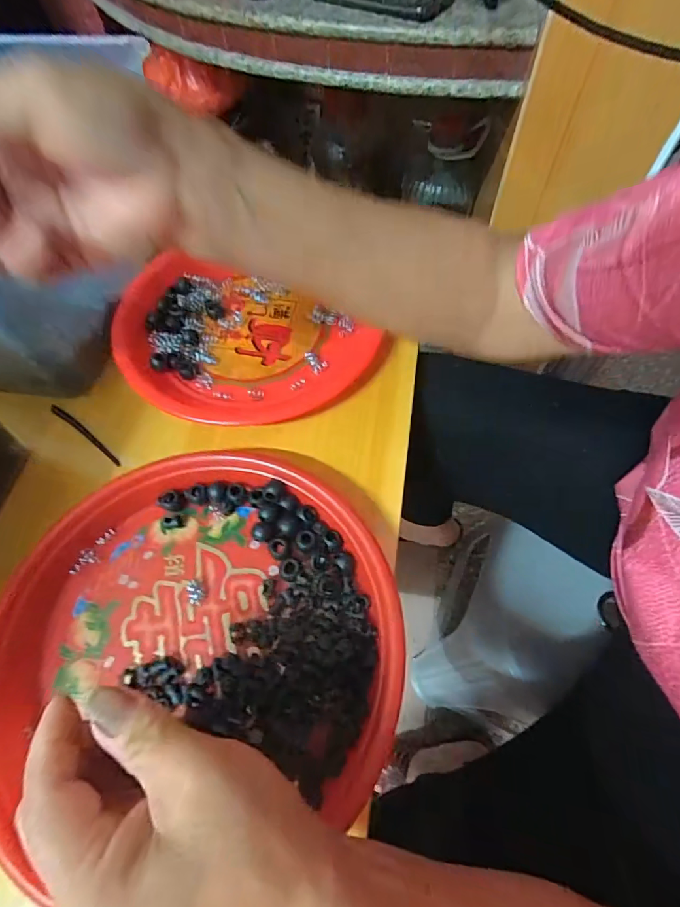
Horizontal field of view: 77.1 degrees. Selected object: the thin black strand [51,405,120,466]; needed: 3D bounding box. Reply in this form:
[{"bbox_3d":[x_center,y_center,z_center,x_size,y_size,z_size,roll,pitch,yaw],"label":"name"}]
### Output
[{"bbox_3d":[-0.202,-0.015,0.341,0.079,0.012,0.007,33,69,18],"label":"thin black strand"}]

